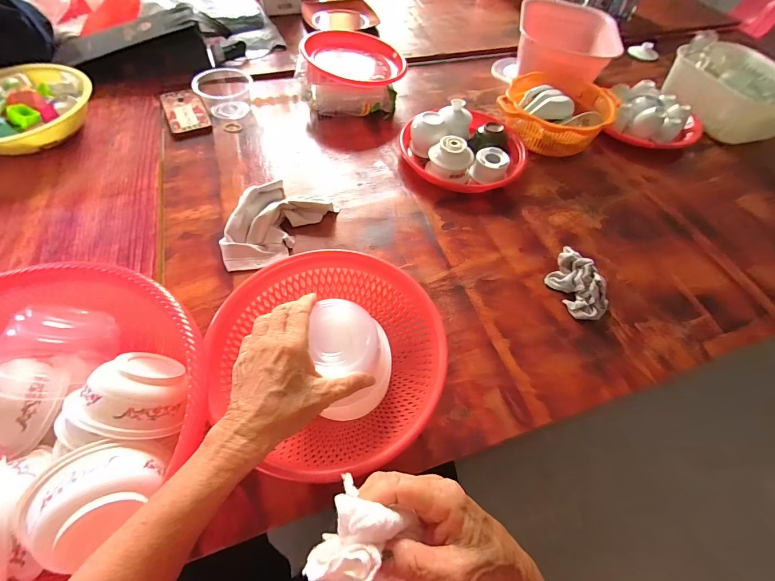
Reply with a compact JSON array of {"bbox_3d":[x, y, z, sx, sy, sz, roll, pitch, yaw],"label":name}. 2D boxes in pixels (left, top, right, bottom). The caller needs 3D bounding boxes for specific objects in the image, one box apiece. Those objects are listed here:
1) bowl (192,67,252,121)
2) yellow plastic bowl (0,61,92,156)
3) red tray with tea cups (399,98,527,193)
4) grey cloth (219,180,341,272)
[{"bbox_3d":[-0.345,-0.427,0.732,0.111,0.063,0.114,1,58,-2],"label":"bowl"},{"bbox_3d":[-0.690,-0.335,0.641,0.224,0.081,0.247,34,63,17],"label":"yellow plastic bowl"},{"bbox_3d":[0.167,-0.291,0.678,0.235,0.068,0.216,-24,62,-16],"label":"red tray with tea cups"},{"bbox_3d":[-0.189,-0.111,0.555,0.111,0.045,0.193,31,62,16],"label":"grey cloth"}]

